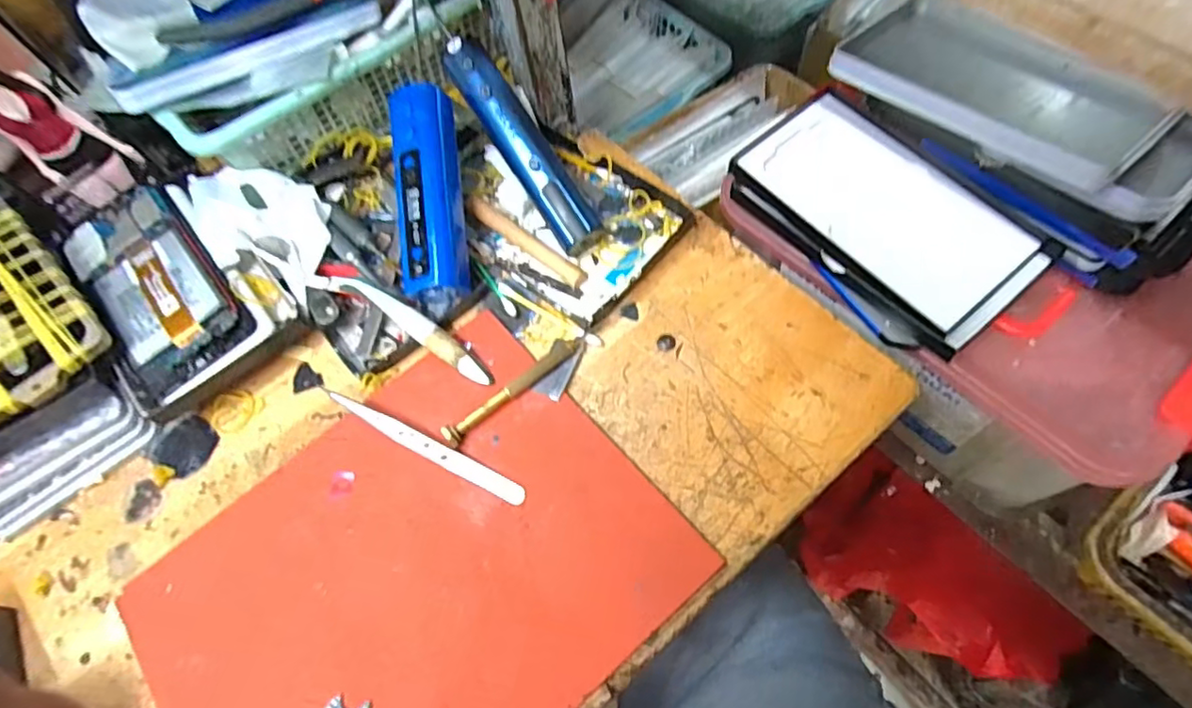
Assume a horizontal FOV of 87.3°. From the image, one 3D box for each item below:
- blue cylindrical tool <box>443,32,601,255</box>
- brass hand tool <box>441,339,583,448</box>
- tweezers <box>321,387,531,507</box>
[{"bbox_3d":[-0.046,-0.132,0.397,0.028,0.026,0.148,-32,87,-13],"label":"blue cylindrical tool"},{"bbox_3d":[-0.047,0.019,0.357,0.094,0.009,0.013,-41,67,-14],"label":"brass hand tool"},{"bbox_3d":[-0.097,0.049,0.345,0.130,0.007,0.012,23,69,17],"label":"tweezers"}]

